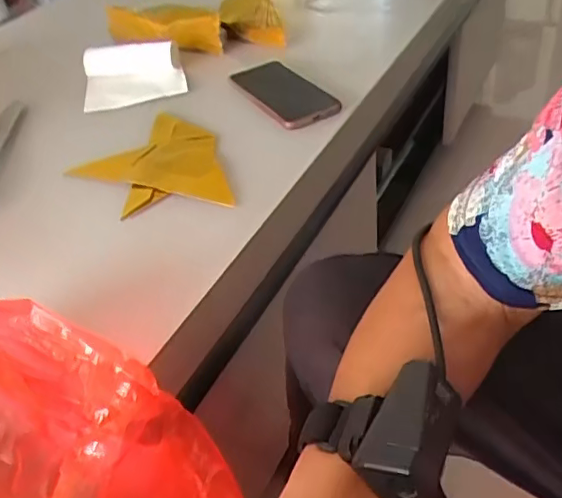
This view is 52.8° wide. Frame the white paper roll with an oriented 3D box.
[{"bbox_3d":[-0.206,-0.247,0.785,0.135,0.036,0.125,-12,42,-5],"label":"white paper roll"}]

